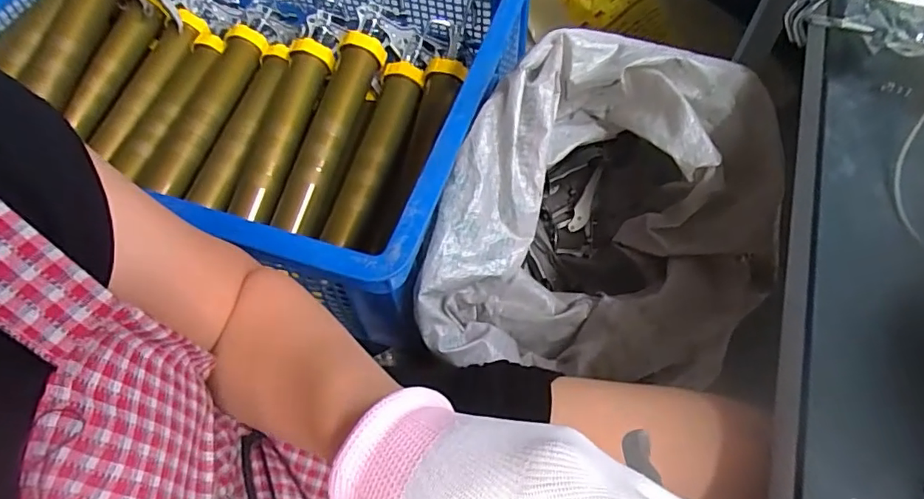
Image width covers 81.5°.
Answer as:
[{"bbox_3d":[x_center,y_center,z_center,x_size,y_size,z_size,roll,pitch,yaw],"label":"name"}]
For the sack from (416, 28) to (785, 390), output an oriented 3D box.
[{"bbox_3d":[0.156,-0.040,0.626,0.354,0.296,0.322,5,59,3],"label":"sack"}]

